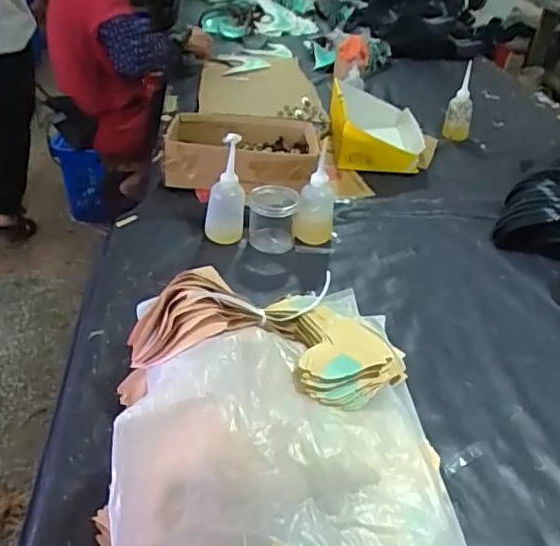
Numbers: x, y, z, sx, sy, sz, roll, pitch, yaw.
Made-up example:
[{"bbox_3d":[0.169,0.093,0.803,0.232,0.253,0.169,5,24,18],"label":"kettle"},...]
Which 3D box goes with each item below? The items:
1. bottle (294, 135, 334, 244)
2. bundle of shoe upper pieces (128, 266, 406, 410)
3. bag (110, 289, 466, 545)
[{"bbox_3d":[0.060,-0.126,0.947,0.068,0.160,0.056,6,36,1],"label":"bottle"},{"bbox_3d":[0.002,0.086,0.641,0.336,0.091,0.158,12,35,-9],"label":"bundle of shoe upper pieces"},{"bbox_3d":[-0.002,0.161,0.568,0.321,0.140,0.334,-3,37,-12],"label":"bag"}]

